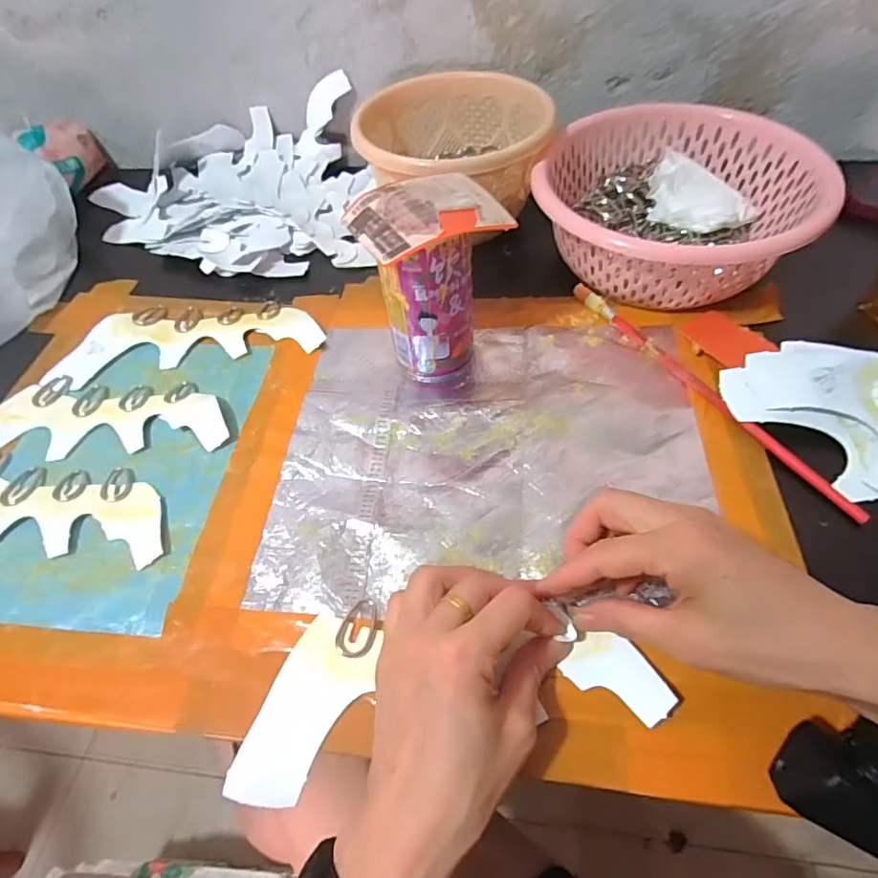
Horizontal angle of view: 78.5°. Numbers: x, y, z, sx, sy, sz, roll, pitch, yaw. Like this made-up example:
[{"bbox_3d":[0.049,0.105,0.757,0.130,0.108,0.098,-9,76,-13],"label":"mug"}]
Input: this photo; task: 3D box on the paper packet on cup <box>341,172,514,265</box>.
[{"bbox_3d":[-0.008,-0.146,0.341,0.093,0.013,0.072,-25,56,-14],"label":"paper packet on cup"}]

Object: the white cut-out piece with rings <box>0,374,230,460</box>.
[{"bbox_3d":[-0.266,-0.017,0.413,0.214,0.008,0.087,-7,52,0],"label":"white cut-out piece with rings"}]

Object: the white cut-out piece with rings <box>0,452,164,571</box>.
[{"bbox_3d":[-0.281,0.050,0.360,0.206,0.005,0.084,0,54,5],"label":"white cut-out piece with rings"}]

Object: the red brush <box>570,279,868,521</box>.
[{"bbox_3d":[0.190,-0.039,0.393,0.011,0.008,0.259,-29,56,-16],"label":"red brush"}]

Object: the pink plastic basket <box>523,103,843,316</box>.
[{"bbox_3d":[0.190,-0.202,0.460,0.215,0.070,0.197,-2,53,3],"label":"pink plastic basket"}]

